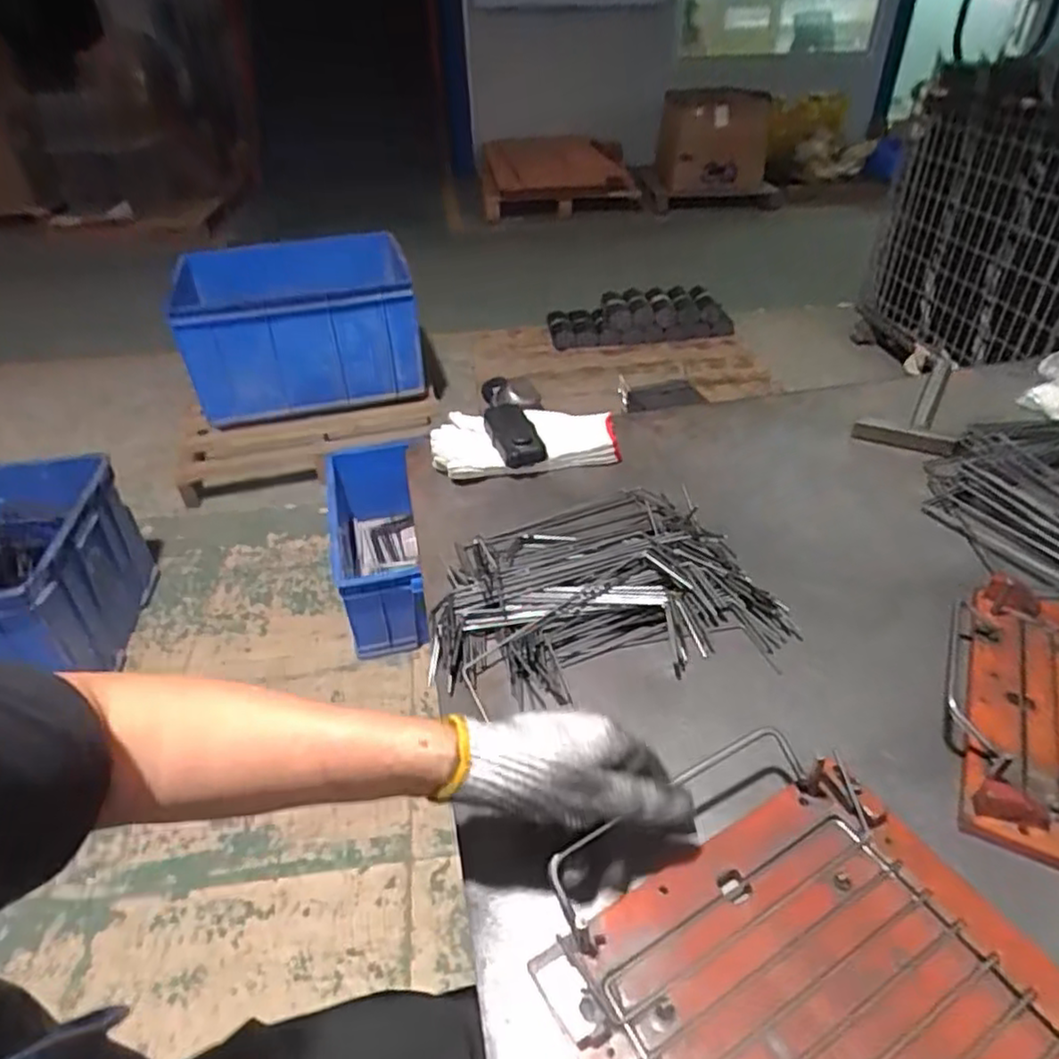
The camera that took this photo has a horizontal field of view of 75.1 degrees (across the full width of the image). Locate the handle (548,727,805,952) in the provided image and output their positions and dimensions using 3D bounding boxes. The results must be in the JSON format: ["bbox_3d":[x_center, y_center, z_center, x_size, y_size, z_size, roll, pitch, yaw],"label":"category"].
[{"bbox_3d":[0.096,0.183,0.427,0.181,0.009,0.050,-24,76,-18],"label":"handle"}]

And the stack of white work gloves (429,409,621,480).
[{"bbox_3d":[-0.006,-0.104,0.836,0.218,0.046,0.105,-5,39,-4],"label":"stack of white work gloves"}]

